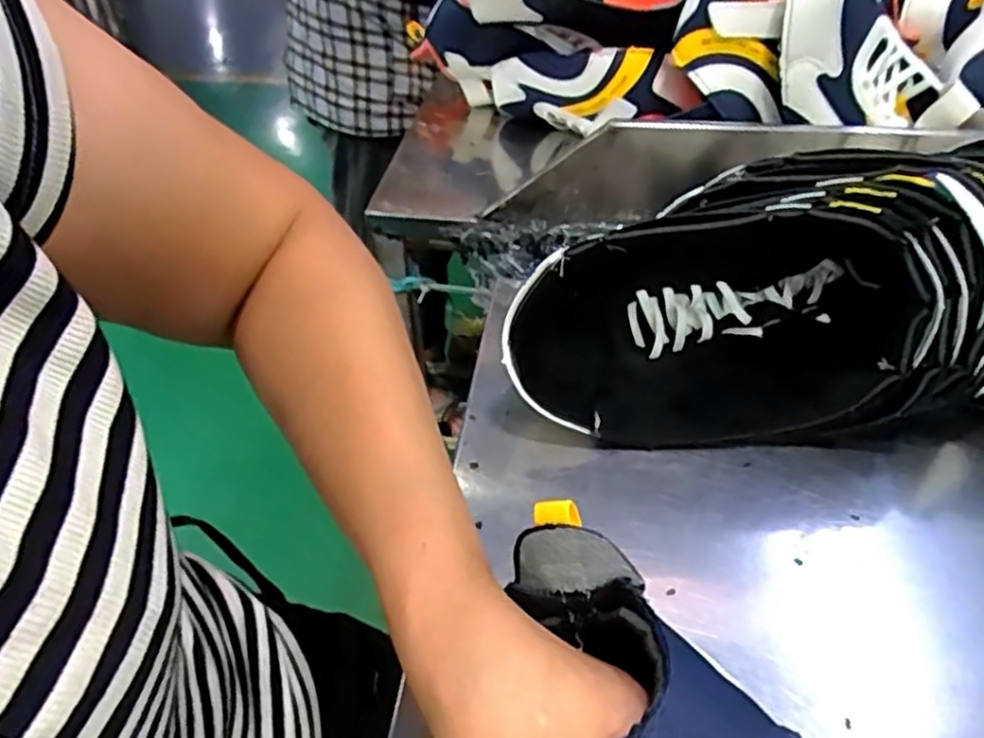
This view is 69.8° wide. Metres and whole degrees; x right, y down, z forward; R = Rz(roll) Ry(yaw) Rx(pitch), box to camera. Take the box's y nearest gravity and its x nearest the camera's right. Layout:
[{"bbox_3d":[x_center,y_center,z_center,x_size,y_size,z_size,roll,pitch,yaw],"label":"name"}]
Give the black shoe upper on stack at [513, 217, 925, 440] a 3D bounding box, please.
[{"bbox_3d":[0.134,-0.034,0.428,0.249,0.124,0.111,-2,42,-1],"label":"black shoe upper on stack"}]

